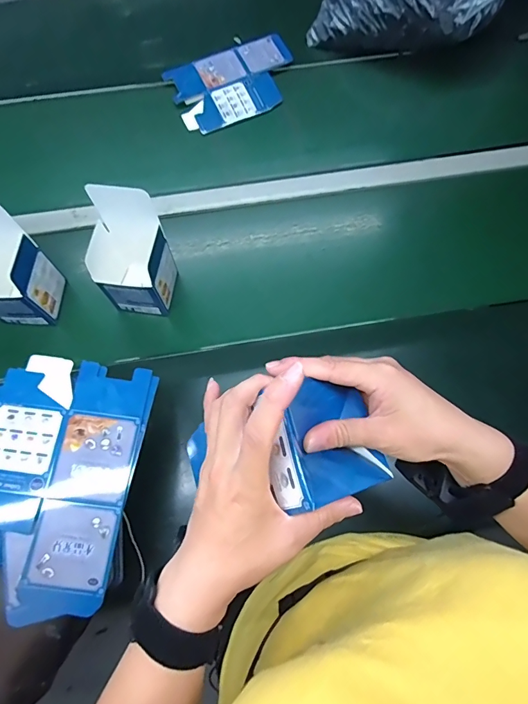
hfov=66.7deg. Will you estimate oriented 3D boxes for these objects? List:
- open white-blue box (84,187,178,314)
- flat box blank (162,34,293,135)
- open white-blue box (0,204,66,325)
[{"bbox_3d":[-0.193,-0.130,0.565,0.100,0.166,0.100,5,74,4],"label":"open white-blue box"},{"bbox_3d":[-0.053,-0.504,0.753,0.233,0.010,0.151,-25,81,-4],"label":"flat box blank"},{"bbox_3d":[-0.364,-0.113,0.555,0.101,0.170,0.102,0,74,2],"label":"open white-blue box"}]

